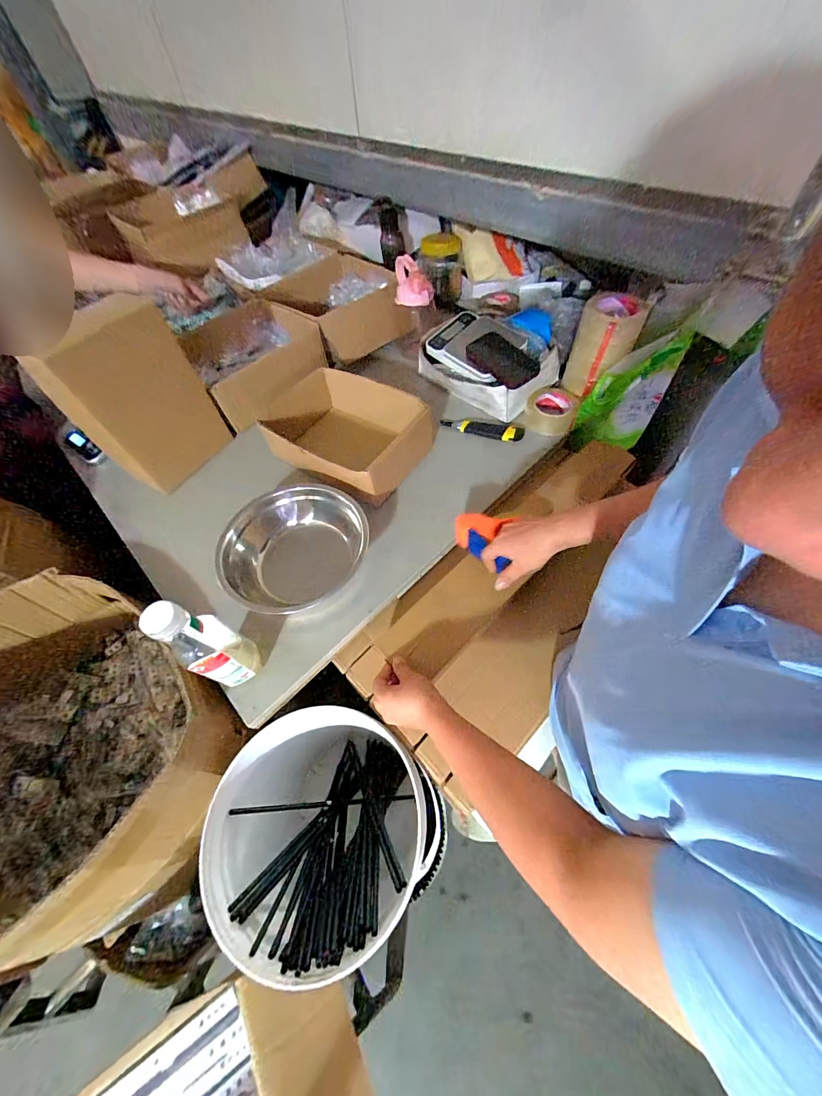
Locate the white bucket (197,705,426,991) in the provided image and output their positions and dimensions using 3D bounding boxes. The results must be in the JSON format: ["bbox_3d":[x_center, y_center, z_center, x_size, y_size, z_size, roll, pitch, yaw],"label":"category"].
[{"bbox_3d":[-0.131,0.473,0.638,0.300,0.340,0.284,-2,58,3],"label":"white bucket"}]

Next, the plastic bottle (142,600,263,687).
[{"bbox_3d":[-0.271,0.123,0.480,0.057,0.197,0.079,-27,60,-13],"label":"plastic bottle"}]

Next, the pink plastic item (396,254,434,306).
[{"bbox_3d":[0.008,-0.645,0.876,0.096,0.080,0.099,-3,58,3],"label":"pink plastic item"}]

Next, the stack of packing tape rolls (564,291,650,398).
[{"bbox_3d":[0.387,-0.406,0.738,0.108,0.160,0.102,18,61,15],"label":"stack of packing tape rolls"}]

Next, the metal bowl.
[{"bbox_3d":[-0.212,0.003,0.654,0.211,0.099,0.253,24,63,18],"label":"metal bowl"}]

